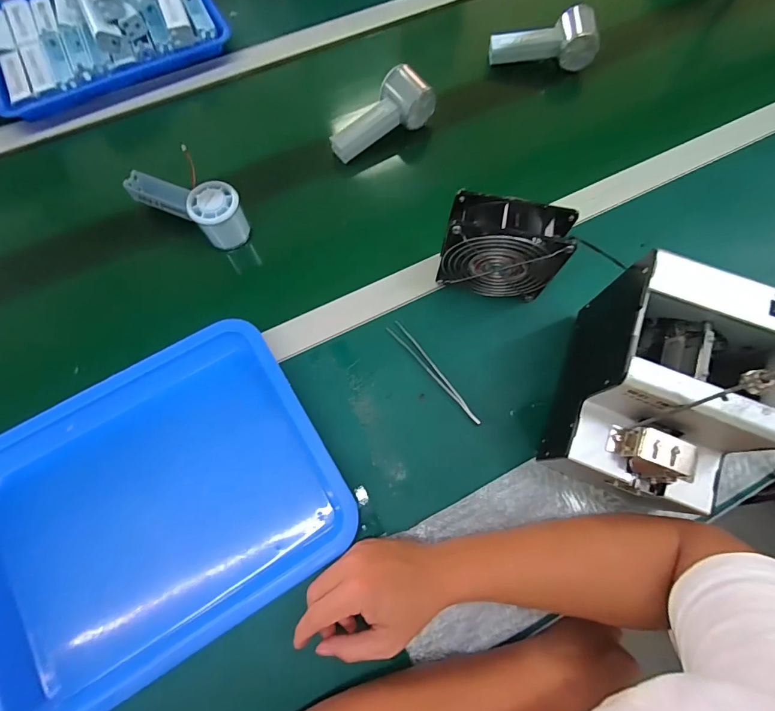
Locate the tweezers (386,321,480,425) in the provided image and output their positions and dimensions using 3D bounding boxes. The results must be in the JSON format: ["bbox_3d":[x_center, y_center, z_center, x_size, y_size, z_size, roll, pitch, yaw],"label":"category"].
[{"bbox_3d":[0.053,0.016,0.445,0.017,0.011,0.145,-39,75,-13],"label":"tweezers"}]

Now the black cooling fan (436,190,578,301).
[{"bbox_3d":[0.117,-0.108,0.432,0.118,0.124,0.047,8,71,2],"label":"black cooling fan"}]

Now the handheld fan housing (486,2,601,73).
[{"bbox_3d":[0.228,-0.467,0.593,0.145,0.050,0.070,0,71,-1],"label":"handheld fan housing"}]

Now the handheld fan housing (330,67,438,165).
[{"bbox_3d":[-0.011,-0.319,0.545,0.148,0.047,0.059,-36,74,1],"label":"handheld fan housing"}]

